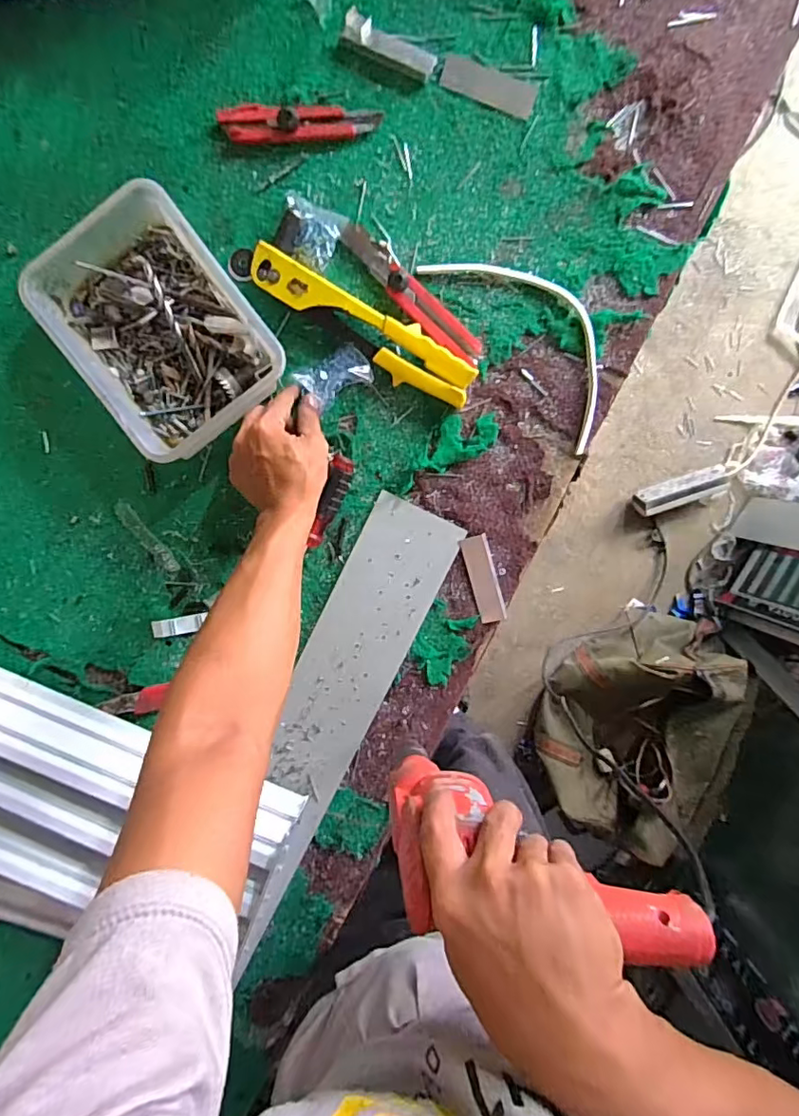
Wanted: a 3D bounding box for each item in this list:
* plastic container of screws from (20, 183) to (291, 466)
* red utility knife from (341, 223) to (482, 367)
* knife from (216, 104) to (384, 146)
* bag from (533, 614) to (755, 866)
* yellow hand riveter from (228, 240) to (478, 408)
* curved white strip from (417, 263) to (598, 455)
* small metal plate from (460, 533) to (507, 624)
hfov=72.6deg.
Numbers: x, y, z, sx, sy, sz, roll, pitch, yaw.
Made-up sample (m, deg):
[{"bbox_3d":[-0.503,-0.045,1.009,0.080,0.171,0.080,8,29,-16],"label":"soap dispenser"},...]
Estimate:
[{"bbox_3d":[-0.234,-0.224,0.540,0.171,0.051,0.226,-38,95,3],"label":"plastic container of screws"},{"bbox_3d":[0.011,-0.265,0.549,0.180,0.023,0.038,42,94,-4],"label":"red utility knife"},{"bbox_3d":[-0.099,-0.428,0.536,0.156,0.015,0.034,2,95,-1],"label":"knife"},{"bbox_3d":[0.518,0.371,1.179,0.383,0.216,0.487,13,95,0],"label":"bag"},{"bbox_3d":[-0.047,-0.238,0.547,0.269,0.031,0.048,31,94,-3],"label":"yellow hand riveter"},{"bbox_3d":[0.140,-0.234,0.559,0.095,0.012,0.251,-42,94,3],"label":"curved white strip"},{"bbox_3d":[0.092,0.023,0.585,0.030,0.009,0.094,-16,95,1],"label":"small metal plate"}]

